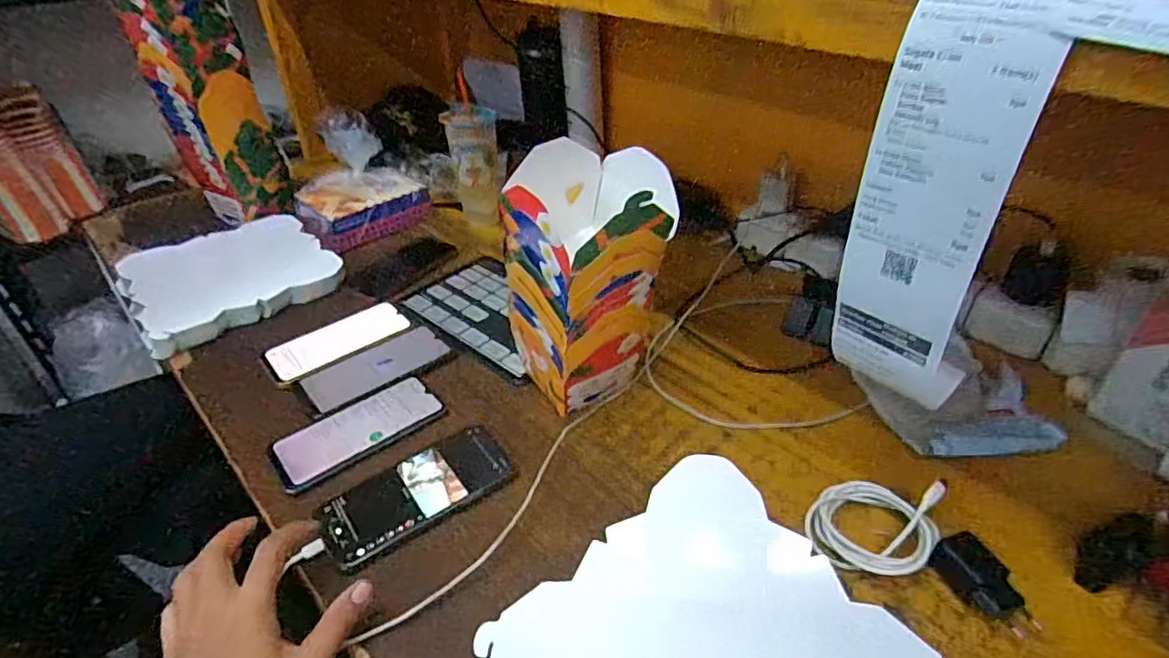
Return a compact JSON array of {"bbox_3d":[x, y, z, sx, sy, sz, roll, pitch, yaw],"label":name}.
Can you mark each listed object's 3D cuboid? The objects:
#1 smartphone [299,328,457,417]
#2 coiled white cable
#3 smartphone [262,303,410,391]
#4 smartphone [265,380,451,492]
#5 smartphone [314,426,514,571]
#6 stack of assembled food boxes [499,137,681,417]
[{"bbox_3d":[-0.237,0.043,0.688,0.162,0.004,0.083,-29,45,-30],"label":"smartphone"},{"bbox_3d":[0.237,0.160,0.495,0.097,0.041,0.086,11,40,16],"label":"coiled white cable"},{"bbox_3d":[-0.301,0.015,0.737,0.167,0.007,0.088,-31,46,-32],"label":"smartphone"},{"bbox_3d":[-0.233,0.099,0.617,0.162,0.004,0.080,-27,45,-29],"label":"smartphone"},{"bbox_3d":[-0.154,0.146,0.553,0.167,0.007,0.083,-26,44,-28],"label":"smartphone"},{"bbox_3d":[0.003,-0.028,0.570,0.115,0.257,0.129,-31,47,-32],"label":"stack of assembled food boxes"}]

